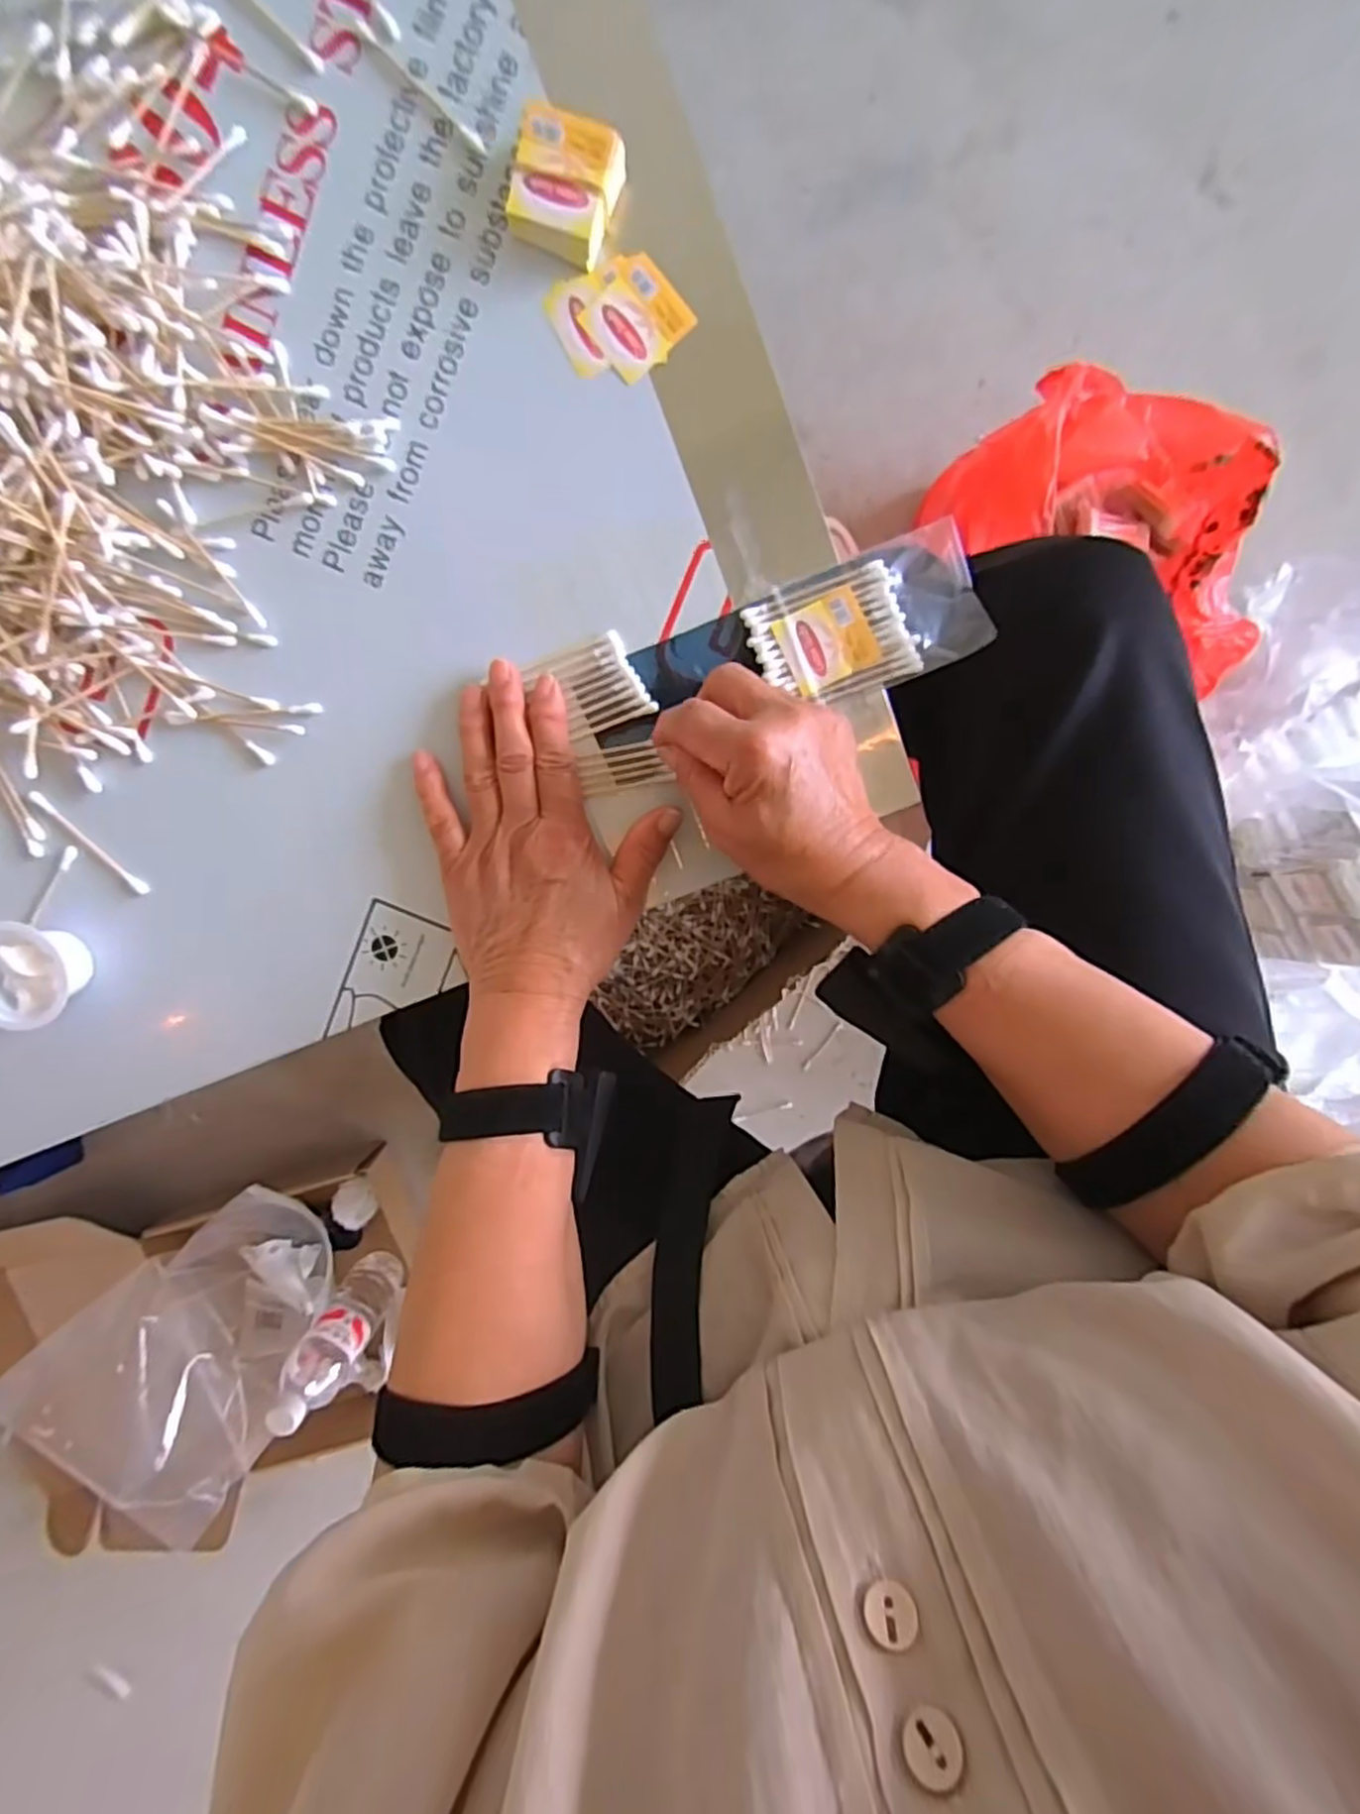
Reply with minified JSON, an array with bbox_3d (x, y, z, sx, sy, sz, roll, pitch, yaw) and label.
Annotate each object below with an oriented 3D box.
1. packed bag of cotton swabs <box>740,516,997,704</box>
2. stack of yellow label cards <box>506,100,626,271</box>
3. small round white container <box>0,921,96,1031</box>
[{"bbox_3d":[0.094,-0.143,0.367,0.112,0.012,0.064,-21,99,2],"label":"packed bag of cotton swabs"},{"bbox_3d":[-0.052,-0.321,0.329,0.043,0.020,0.051,22,98,-5],"label":"stack of yellow label cards"},{"bbox_3d":[-0.340,0.034,0.379,0.047,0.028,0.053,-10,99,0],"label":"small round white container"}]

